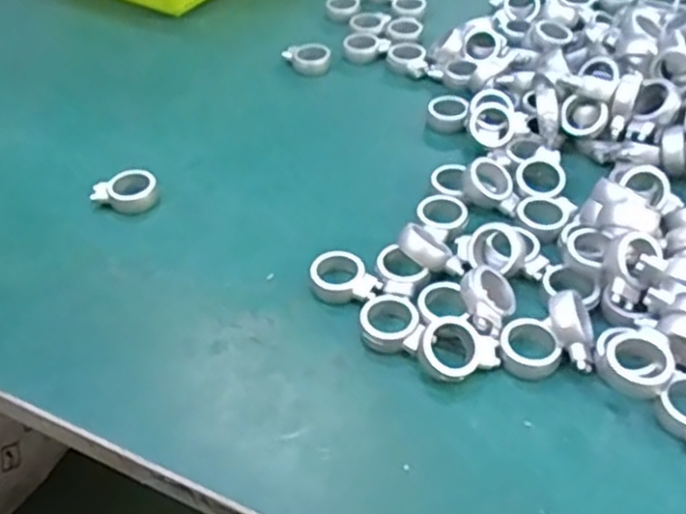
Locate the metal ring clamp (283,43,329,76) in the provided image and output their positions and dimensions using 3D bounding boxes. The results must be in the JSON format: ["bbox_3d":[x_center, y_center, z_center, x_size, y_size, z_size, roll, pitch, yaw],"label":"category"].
[{"bbox_3d":[-0.024,-0.133,0.491,0.030,0.011,0.024,-9,44,-6],"label":"metal ring clamp"}]

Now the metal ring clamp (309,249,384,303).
[{"bbox_3d":[0.000,0.012,0.337,0.025,0.013,0.033,-28,49,-24],"label":"metal ring clamp"}]

